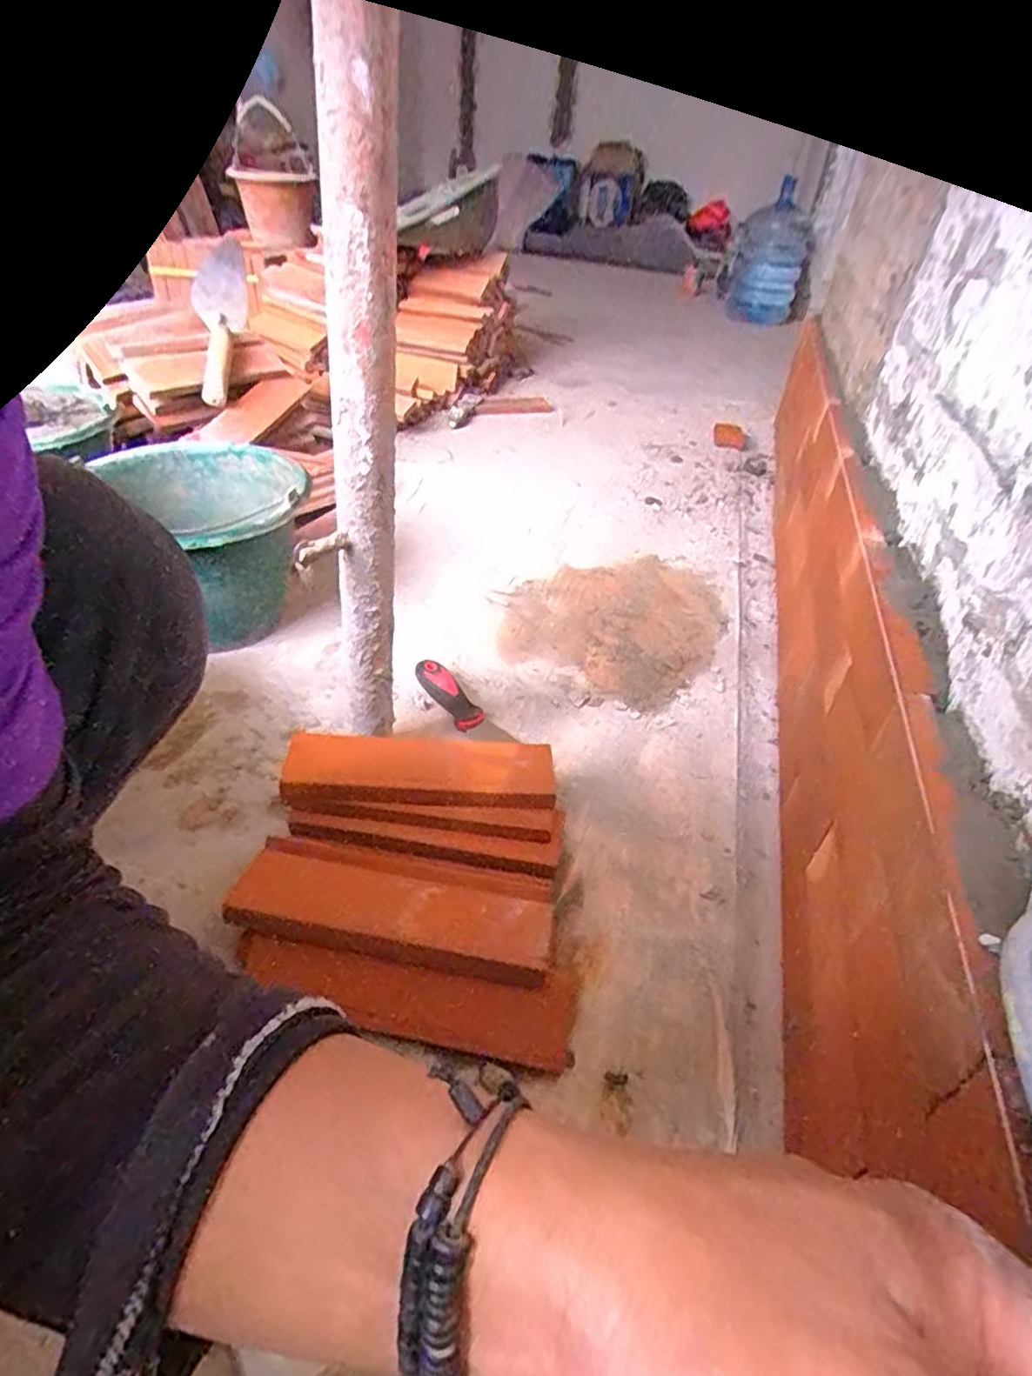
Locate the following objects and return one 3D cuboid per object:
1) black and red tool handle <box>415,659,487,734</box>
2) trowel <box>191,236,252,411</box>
[{"bbox_3d":[-0.075,0.008,0.757,0.035,0.027,0.111,-21,45,-28],"label":"black and red tool handle"},{"bbox_3d":[-0.492,-0.601,1.093,0.078,0.274,0.050,4,-3,0],"label":"trowel"}]

